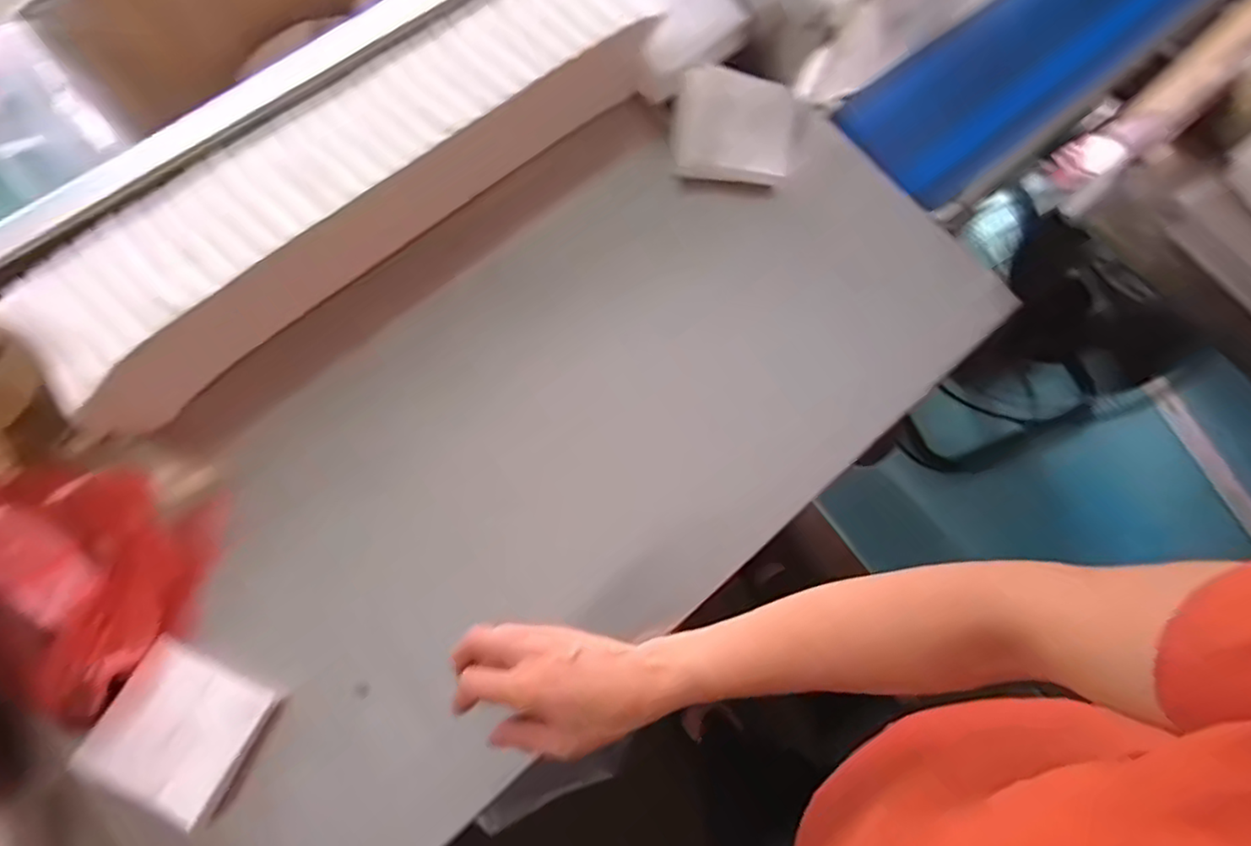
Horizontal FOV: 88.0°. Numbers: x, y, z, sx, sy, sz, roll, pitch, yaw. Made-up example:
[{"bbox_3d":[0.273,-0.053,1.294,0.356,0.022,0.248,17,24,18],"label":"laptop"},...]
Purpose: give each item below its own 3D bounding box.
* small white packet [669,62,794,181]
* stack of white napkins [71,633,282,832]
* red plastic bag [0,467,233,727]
[{"bbox_3d":[0.101,-0.273,0.600,0.111,0.008,0.092,5,106,-4],"label":"small white packet"},{"bbox_3d":[-0.310,0.212,0.453,0.098,0.017,0.093,26,67,3],"label":"stack of white napkins"},{"bbox_3d":[-0.380,0.116,0.447,0.095,0.124,0.166,1,78,-1],"label":"red plastic bag"}]

